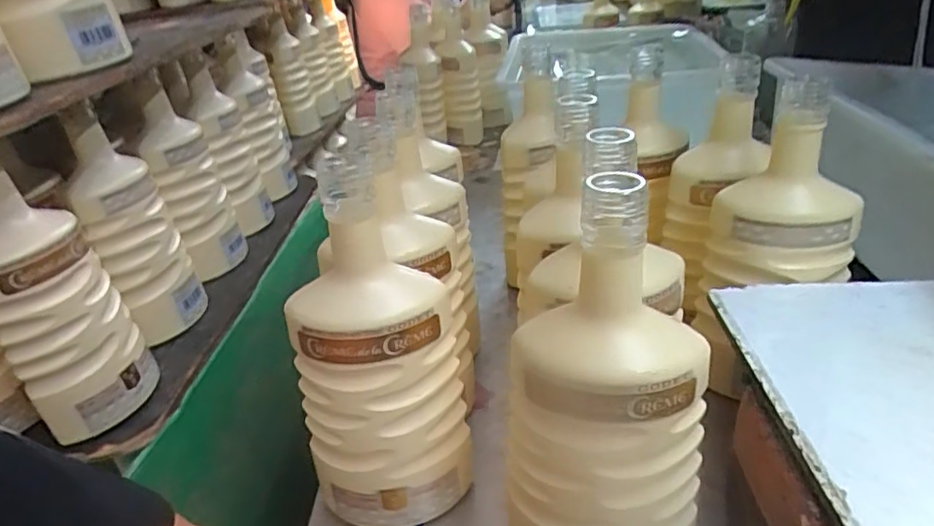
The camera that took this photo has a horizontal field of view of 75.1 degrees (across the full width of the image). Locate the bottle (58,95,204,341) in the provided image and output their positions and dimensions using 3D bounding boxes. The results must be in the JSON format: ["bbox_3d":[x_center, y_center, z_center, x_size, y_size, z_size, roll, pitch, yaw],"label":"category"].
[{"bbox_3d":[-0.311,-0.026,0.567,0.071,0.225,0.070,-22,32,-22],"label":"bottle"}]

